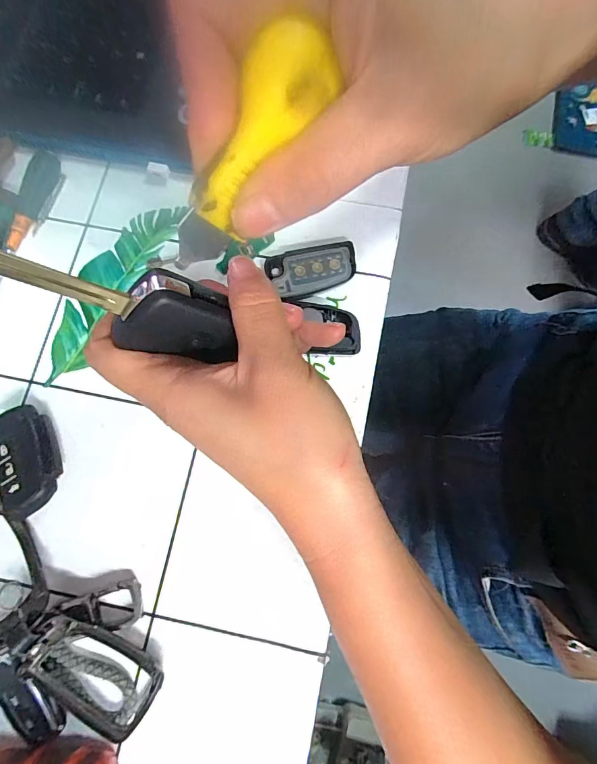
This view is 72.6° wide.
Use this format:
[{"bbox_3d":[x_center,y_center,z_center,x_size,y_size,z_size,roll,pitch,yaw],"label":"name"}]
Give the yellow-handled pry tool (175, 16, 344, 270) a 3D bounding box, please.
[{"bbox_3d":[-0.016,-0.062,0.114,0.016,0.015,0.066,43,112,9],"label":"yellow-handled pry tool"}]

